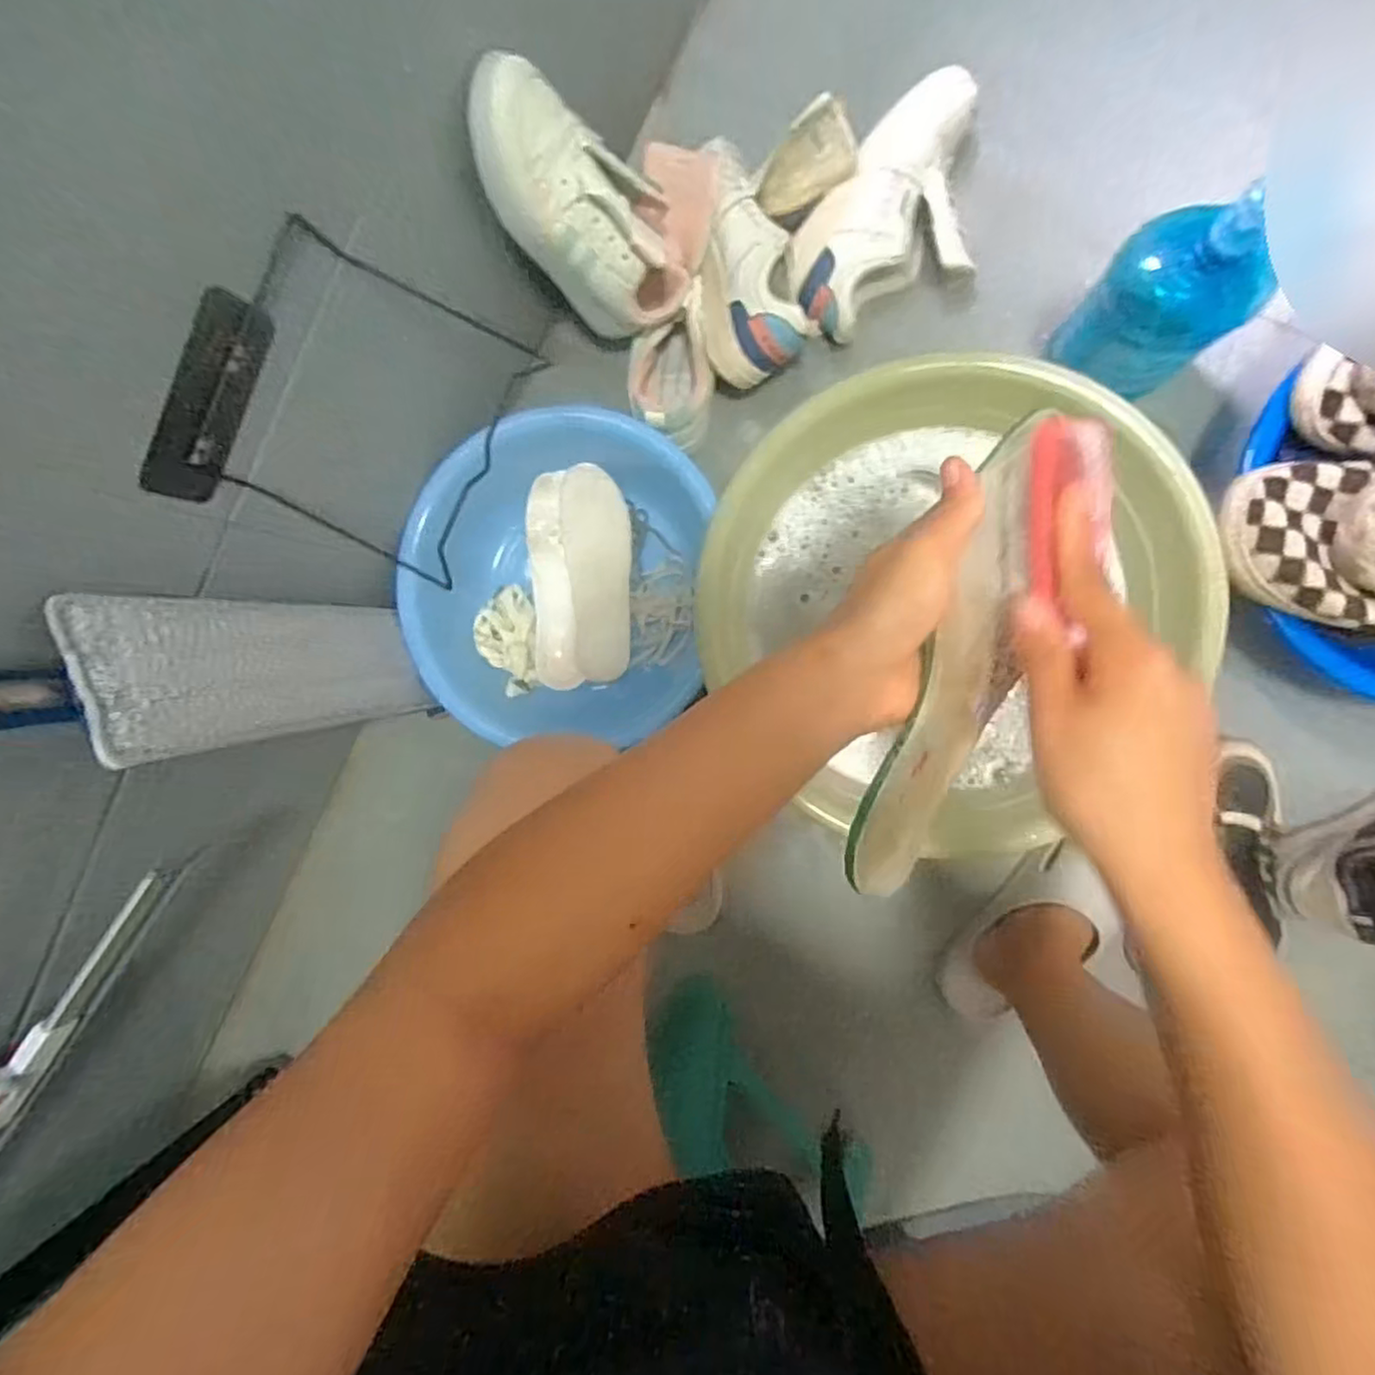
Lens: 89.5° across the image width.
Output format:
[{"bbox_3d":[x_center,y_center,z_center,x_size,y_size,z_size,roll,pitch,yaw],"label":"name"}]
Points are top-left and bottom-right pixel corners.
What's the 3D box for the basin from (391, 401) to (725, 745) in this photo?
[{"bbox_3d":[-0.132,-0.108,0.728,0.293,0.094,0.343,-1,92,8],"label":"basin"}]

